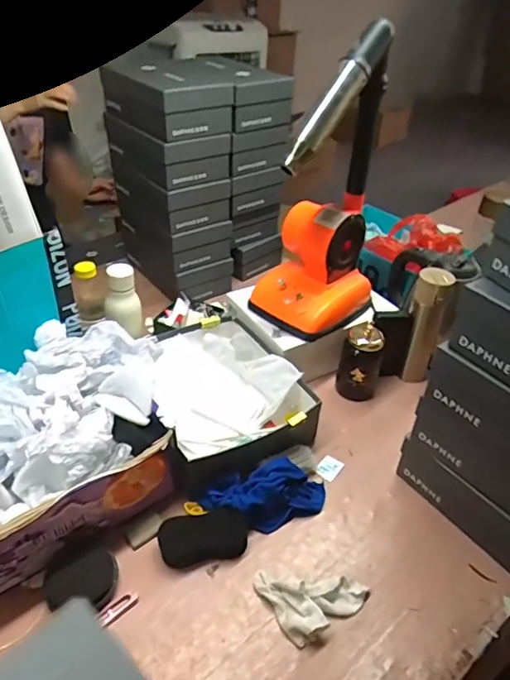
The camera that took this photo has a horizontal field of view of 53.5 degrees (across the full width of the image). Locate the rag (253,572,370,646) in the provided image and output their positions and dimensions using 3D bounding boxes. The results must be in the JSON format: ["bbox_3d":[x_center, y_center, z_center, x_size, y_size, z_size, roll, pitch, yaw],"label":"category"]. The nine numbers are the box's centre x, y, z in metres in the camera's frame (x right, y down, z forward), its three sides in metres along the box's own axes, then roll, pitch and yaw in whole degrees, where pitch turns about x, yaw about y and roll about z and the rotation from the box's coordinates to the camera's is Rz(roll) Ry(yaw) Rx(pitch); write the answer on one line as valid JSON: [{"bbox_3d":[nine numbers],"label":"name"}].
[{"bbox_3d":[0.077,0.331,0.684,0.123,0.034,0.107,-20,44,-27],"label":"rag"}]

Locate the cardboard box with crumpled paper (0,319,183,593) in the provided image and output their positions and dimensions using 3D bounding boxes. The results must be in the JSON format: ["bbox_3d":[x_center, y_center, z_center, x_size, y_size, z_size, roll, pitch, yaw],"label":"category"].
[{"bbox_3d":[-0.328,0.159,0.726,0.428,0.191,0.270,-23,45,-30],"label":"cardboard box with crumpled paper"}]

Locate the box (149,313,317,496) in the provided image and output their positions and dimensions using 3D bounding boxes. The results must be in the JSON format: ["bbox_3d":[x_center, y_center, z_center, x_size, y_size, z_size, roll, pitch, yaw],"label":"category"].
[{"bbox_3d":[-0.063,0.094,0.917,0.244,0.091,0.322,-17,42,-24],"label":"box"}]

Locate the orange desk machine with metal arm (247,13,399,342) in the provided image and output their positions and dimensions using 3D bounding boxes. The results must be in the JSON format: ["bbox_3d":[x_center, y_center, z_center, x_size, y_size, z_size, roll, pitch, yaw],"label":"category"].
[{"bbox_3d":[0.116,-0.253,0.881,0.180,0.474,0.198,24,43,24],"label":"orange desk machine with metal arm"}]

